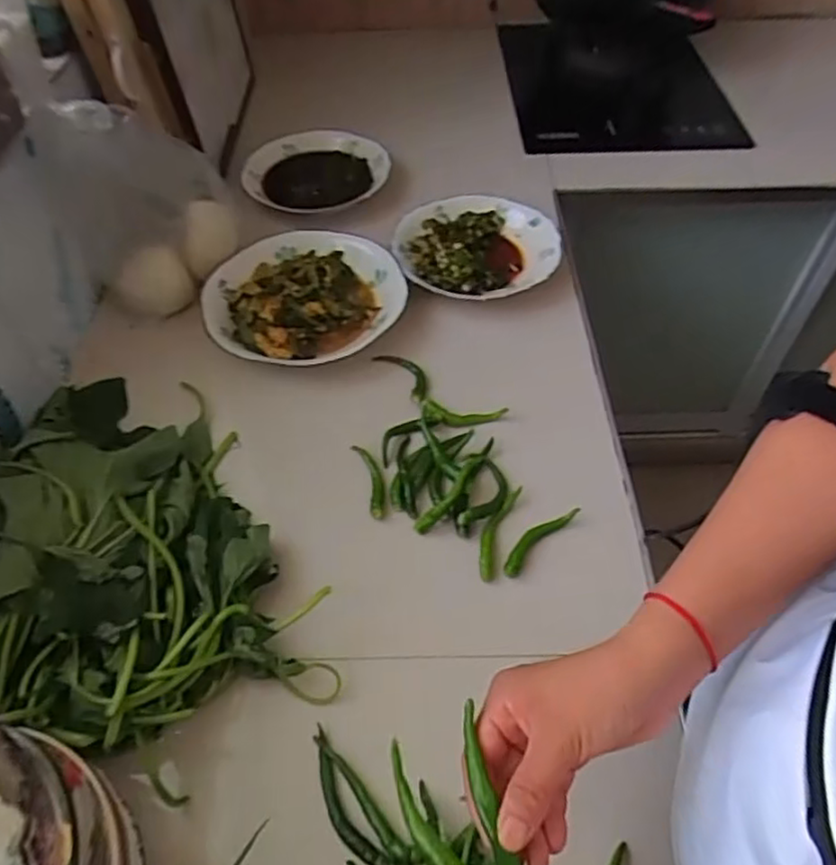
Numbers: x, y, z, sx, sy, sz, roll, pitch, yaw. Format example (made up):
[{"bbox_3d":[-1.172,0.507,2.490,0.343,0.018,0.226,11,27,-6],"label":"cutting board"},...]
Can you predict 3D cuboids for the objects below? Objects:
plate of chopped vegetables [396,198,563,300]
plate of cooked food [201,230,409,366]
[{"bbox_3d":[0.068,-0.218,0.796,0.184,0.023,0.172,-10,52,-7],"label":"plate of chopped vegetables"},{"bbox_3d":[-0.123,-0.153,0.745,0.211,0.032,0.205,0,51,0],"label":"plate of cooked food"}]

